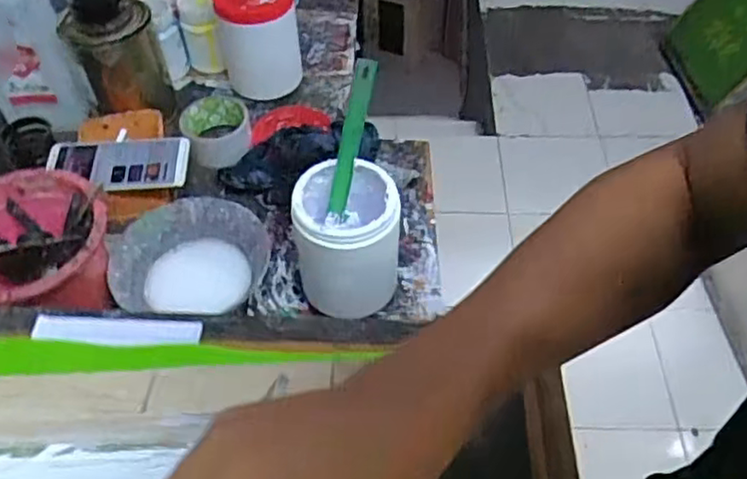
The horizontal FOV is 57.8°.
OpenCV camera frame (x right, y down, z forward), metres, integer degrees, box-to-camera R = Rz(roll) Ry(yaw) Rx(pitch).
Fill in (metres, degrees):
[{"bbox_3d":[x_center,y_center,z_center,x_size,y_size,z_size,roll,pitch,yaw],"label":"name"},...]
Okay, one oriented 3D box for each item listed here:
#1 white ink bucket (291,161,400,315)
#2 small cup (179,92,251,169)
[{"bbox_3d":[-0.025,0.001,0.667,0.093,0.134,0.086,0,51,0],"label":"white ink bucket"},{"bbox_3d":[-0.191,-0.132,0.848,0.084,0.060,0.083,0,51,0],"label":"small cup"}]

